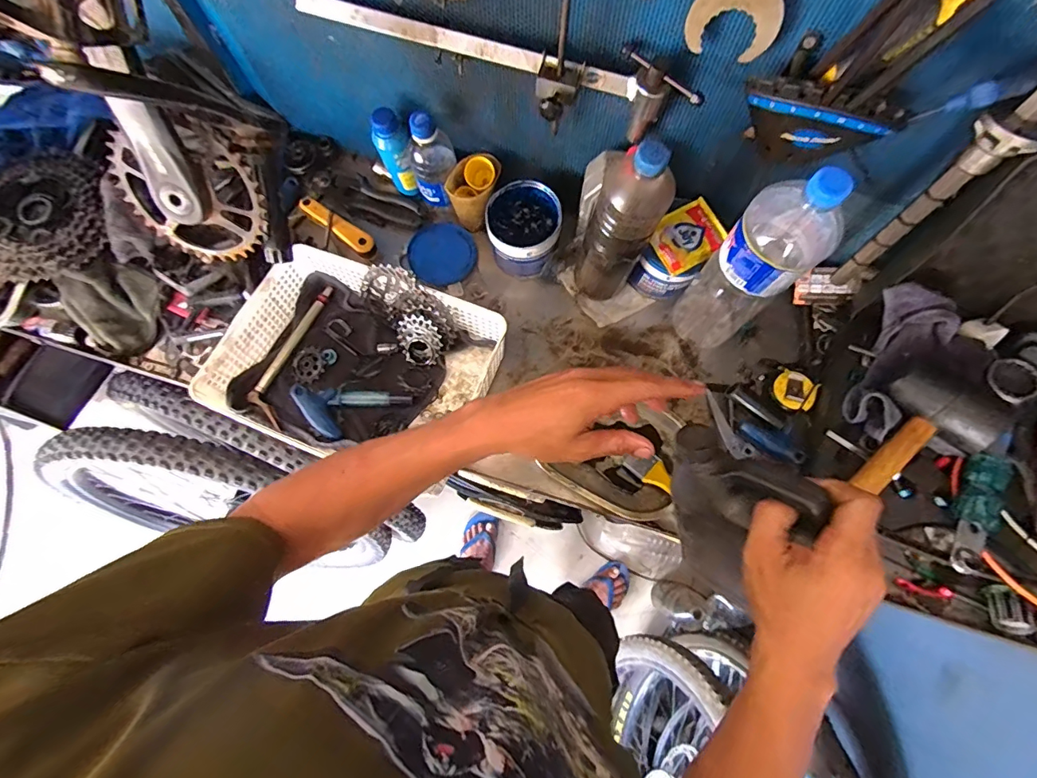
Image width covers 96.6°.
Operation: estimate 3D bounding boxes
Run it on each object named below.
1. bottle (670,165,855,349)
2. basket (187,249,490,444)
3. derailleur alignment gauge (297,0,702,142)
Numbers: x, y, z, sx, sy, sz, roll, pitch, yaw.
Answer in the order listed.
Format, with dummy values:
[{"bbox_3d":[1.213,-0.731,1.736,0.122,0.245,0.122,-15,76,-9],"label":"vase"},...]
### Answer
[{"bbox_3d":[0.262,-0.133,0.530,0.095,0.313,0.086,-43,78,-9],"label":"bottle"},{"bbox_3d":[-0.210,-0.030,0.620,0.314,0.092,0.250,21,76,6],"label":"basket"},{"bbox_3d":[-0.029,-0.340,0.491,0.427,0.084,0.067,19,76,6],"label":"derailleur alignment gauge"}]

